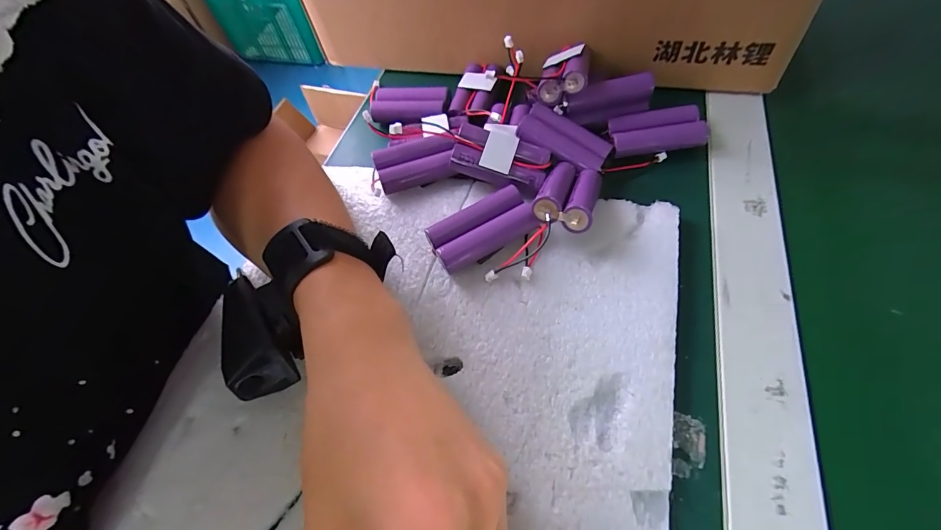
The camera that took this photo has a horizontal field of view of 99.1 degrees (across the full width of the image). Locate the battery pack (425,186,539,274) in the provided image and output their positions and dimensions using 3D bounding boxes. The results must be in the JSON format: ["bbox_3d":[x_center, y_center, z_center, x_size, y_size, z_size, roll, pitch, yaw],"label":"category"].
[{"bbox_3d":[0.006,-0.022,0.258,0.064,0.021,0.030,-25,56,-10],"label":"battery pack"}]

